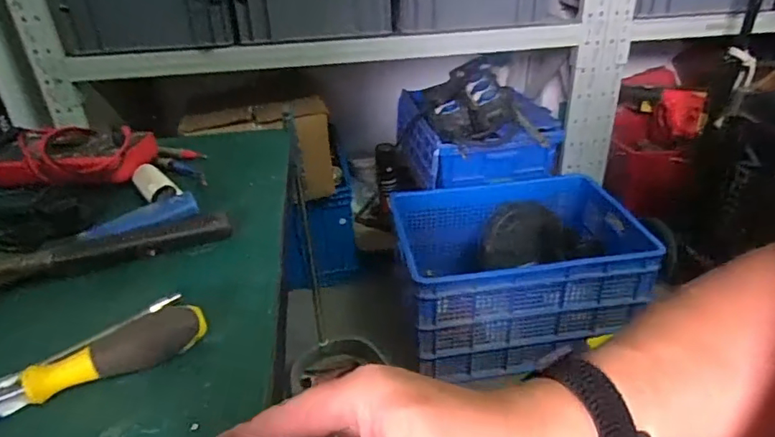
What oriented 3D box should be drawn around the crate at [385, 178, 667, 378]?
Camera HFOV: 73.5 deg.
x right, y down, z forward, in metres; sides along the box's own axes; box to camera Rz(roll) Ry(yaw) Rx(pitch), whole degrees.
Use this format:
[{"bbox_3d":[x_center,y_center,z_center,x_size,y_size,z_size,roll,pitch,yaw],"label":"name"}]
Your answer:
[{"bbox_3d":[0.372,0.124,1.421,0.656,0.286,0.458,-6,31,-4],"label":"crate"}]

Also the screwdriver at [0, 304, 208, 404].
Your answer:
[{"bbox_3d":[-0.218,0.098,0.332,0.196,0.025,0.026,-16,33,-20],"label":"screwdriver"}]

